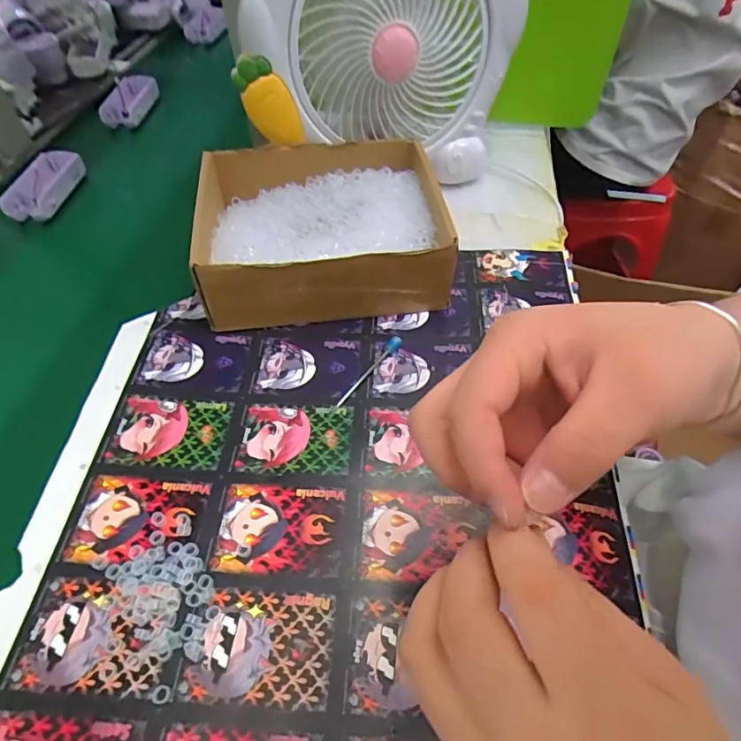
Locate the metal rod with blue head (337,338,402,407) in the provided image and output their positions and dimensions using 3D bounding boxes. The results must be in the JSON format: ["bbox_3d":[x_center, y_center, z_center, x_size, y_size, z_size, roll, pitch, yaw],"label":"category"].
[{"bbox_3d":[-0.001,0.000,0.392,0.009,0.008,0.080,30,58,21],"label":"metal rod with blue head"}]

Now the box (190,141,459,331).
[{"bbox_3d":[-0.042,-0.128,0.452,0.200,0.072,0.168,-6,53,-5],"label":"box"}]

